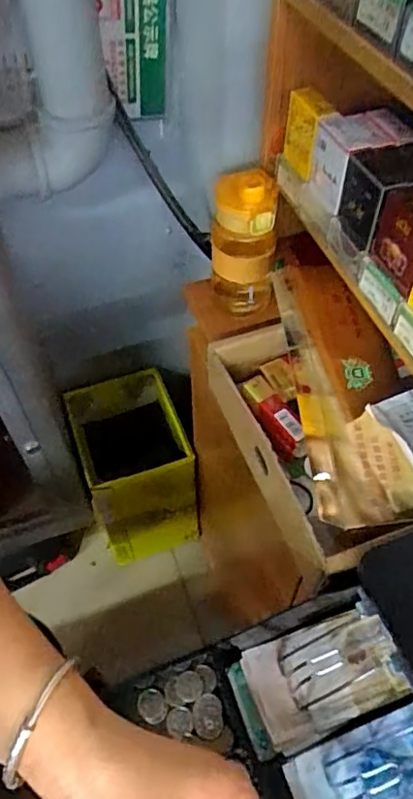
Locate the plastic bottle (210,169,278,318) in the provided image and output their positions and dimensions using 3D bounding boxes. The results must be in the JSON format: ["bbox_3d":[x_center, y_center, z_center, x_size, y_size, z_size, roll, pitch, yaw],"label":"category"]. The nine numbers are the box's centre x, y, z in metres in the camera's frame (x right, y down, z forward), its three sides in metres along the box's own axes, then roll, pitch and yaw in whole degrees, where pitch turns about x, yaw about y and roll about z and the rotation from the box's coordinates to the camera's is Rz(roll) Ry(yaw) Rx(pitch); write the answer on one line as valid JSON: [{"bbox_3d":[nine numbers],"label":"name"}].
[{"bbox_3d":[0.044,-0.185,0.679,0.076,0.184,0.078,2,53,1],"label":"plastic bottle"}]

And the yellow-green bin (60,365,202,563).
[{"bbox_3d":[-0.161,0.166,1.280,0.212,0.378,0.281,-15,55,-11],"label":"yellow-green bin"}]

